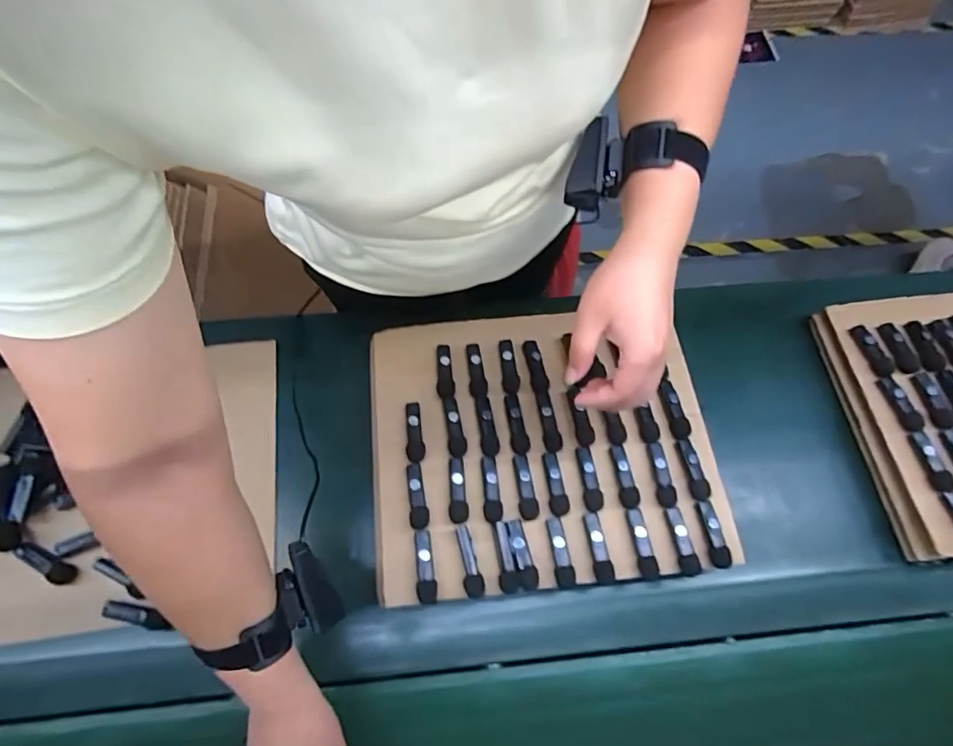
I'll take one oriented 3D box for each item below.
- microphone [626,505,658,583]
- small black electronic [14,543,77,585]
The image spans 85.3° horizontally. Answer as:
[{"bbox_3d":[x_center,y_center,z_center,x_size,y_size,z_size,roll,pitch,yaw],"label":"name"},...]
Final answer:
[{"bbox_3d":[0.163,0.167,0.508,0.019,0.010,0.067,-4,70,-3],"label":"microphone"},{"bbox_3d":[-0.436,0.194,0.522,0.060,0.014,0.020,34,66,-6],"label":"small black electronic"}]

